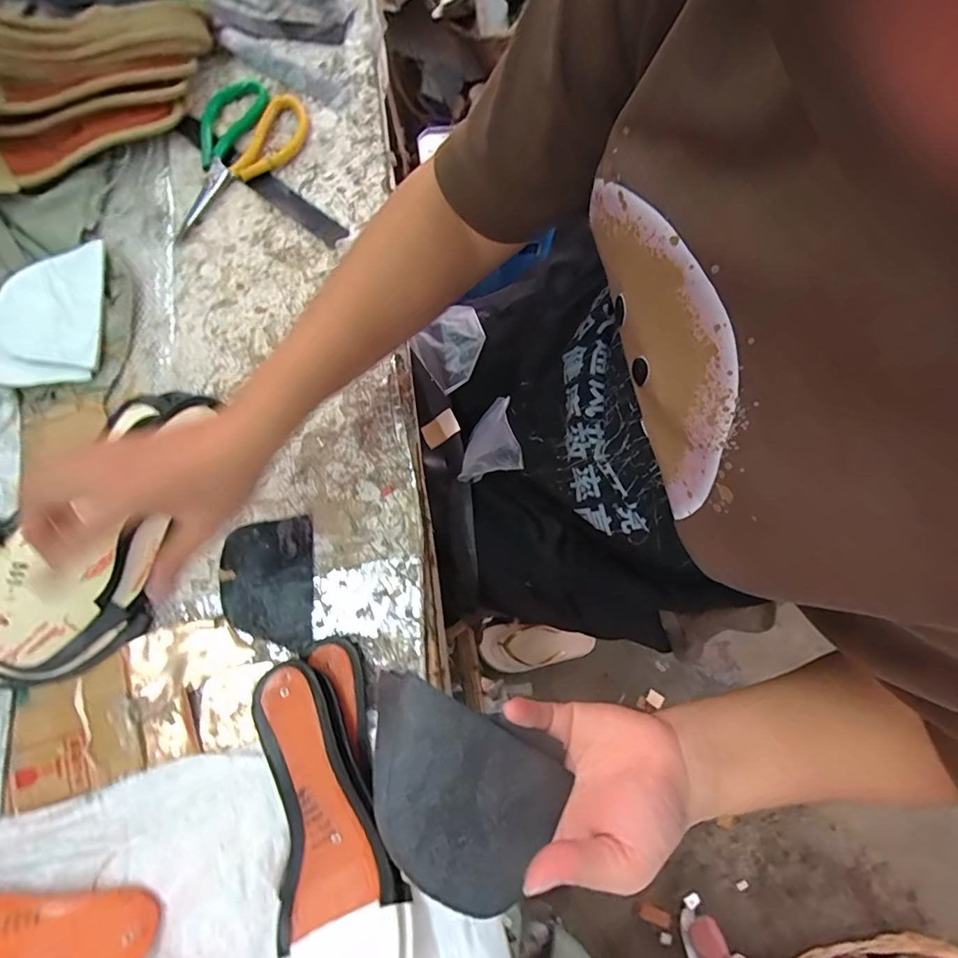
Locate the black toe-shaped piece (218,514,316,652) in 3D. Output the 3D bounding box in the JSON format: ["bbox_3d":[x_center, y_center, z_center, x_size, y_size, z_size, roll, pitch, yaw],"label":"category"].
[{"bbox_3d":[-0.181,0.089,0.407,0.075,0.006,0.106,-4,79,0],"label":"black toe-shaped piece"}]

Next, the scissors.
[{"bbox_3d":[-0.244,-0.322,0.476,0.100,0.014,0.174,25,81,5],"label":"scissors"}]

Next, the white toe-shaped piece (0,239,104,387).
[{"bbox_3d":[-0.412,-0.154,0.443,0.100,0.023,0.134,-5,79,0],"label":"white toe-shaped piece"}]

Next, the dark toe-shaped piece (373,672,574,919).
[{"bbox_3d":[-0.014,0.170,0.264,0.118,0.035,0.084,29,81,6],"label":"dark toe-shaped piece"}]

